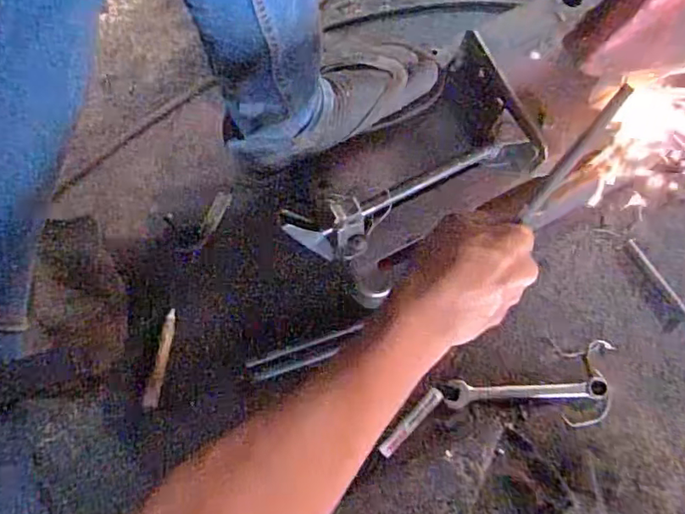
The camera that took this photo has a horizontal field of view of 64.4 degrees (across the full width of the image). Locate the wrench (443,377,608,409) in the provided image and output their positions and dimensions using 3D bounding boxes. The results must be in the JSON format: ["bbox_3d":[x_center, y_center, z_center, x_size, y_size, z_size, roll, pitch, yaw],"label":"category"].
[{"bbox_3d":[0.222,0.165,0.660,0.195,0.013,0.031,-1,77,-1],"label":"wrench"}]

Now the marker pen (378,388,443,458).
[{"bbox_3d":[0.082,0.196,0.647,0.017,0.018,0.099,43,80,8],"label":"marker pen"}]

